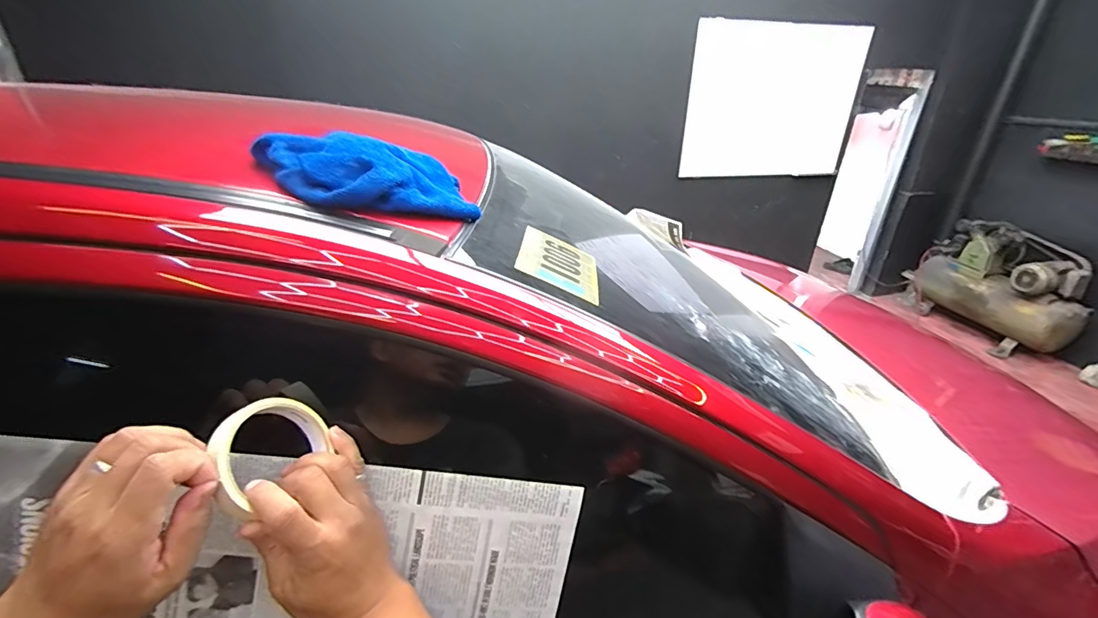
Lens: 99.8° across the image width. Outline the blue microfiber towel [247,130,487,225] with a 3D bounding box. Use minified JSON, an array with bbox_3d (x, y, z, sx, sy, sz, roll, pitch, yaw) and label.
[{"bbox_3d":[-0.196,-0.144,0.504,0.213,0.075,0.126,-11,29,-26],"label":"blue microfiber towel"}]

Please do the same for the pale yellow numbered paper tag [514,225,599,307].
[{"bbox_3d":[0.013,-0.056,0.545,0.098,0.004,0.134,24,27,-9],"label":"pale yellow numbered paper tag"}]

